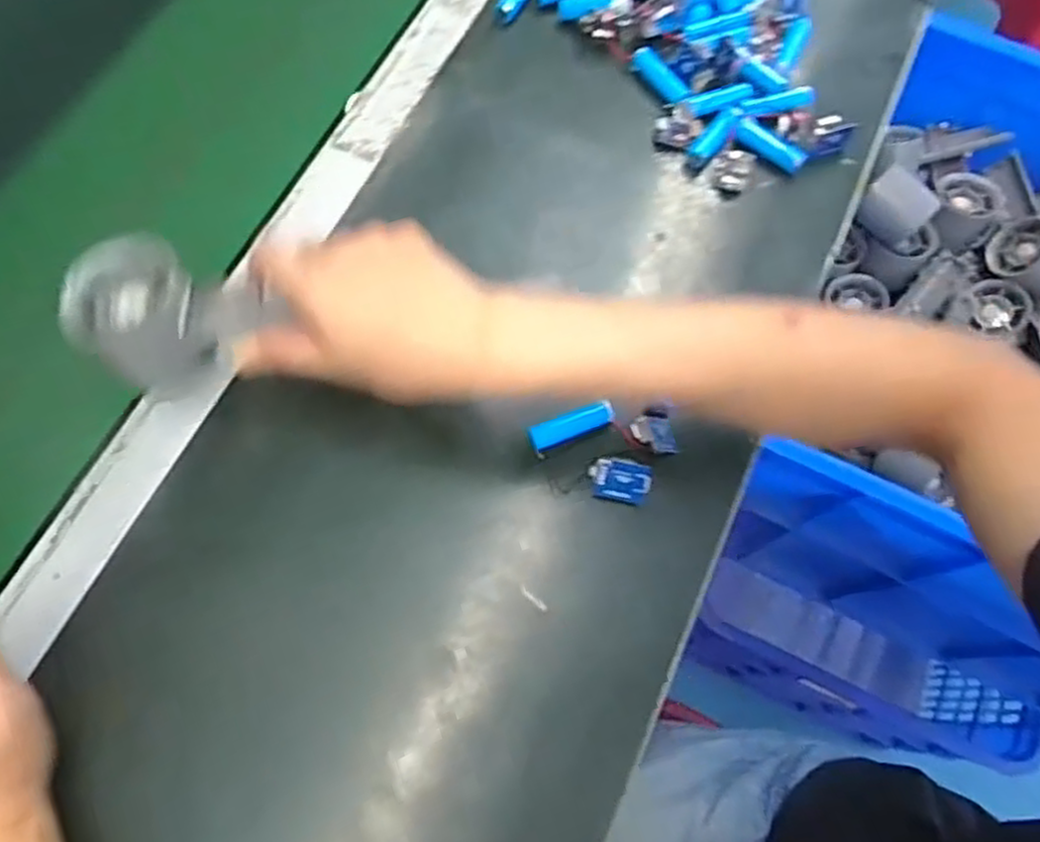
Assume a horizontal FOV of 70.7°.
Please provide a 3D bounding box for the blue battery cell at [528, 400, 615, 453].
[{"bbox_3d":[0.031,0.004,0.435,0.052,0.015,0.015,-19,72,-9],"label":"blue battery cell"}]

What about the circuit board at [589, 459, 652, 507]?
[{"bbox_3d":[0.058,0.035,0.423,0.034,0.004,0.024,9,92,5],"label":"circuit board"}]

